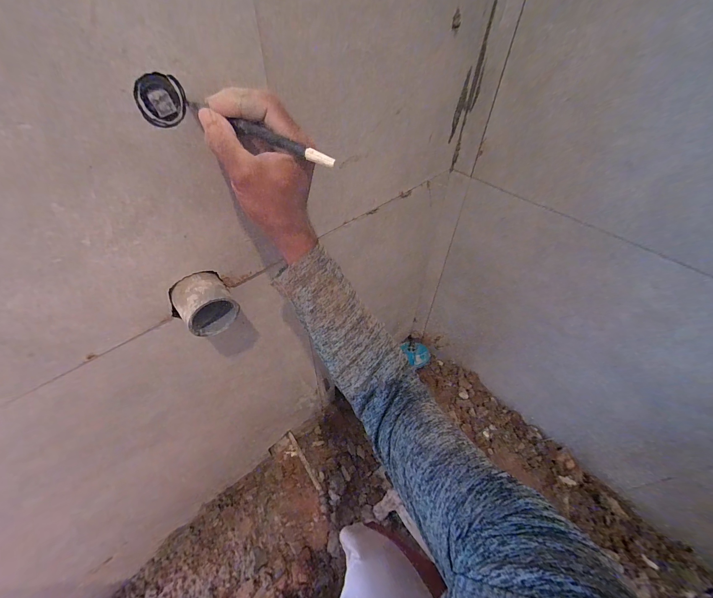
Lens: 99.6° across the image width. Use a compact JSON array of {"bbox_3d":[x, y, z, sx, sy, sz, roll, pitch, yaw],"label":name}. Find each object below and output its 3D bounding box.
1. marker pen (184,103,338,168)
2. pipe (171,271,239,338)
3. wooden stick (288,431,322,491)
[{"bbox_3d":[-0.078,-0.134,0.243,0.130,0.012,0.016,23,51,1],"label":"marker pen"},{"bbox_3d":[-0.174,0.006,0.349,0.062,0.057,0.055,-27,54,-22],"label":"pipe"},{"bbox_3d":[-0.132,0.400,0.754,0.012,0.014,0.160,-27,54,-22],"label":"wooden stick"}]

